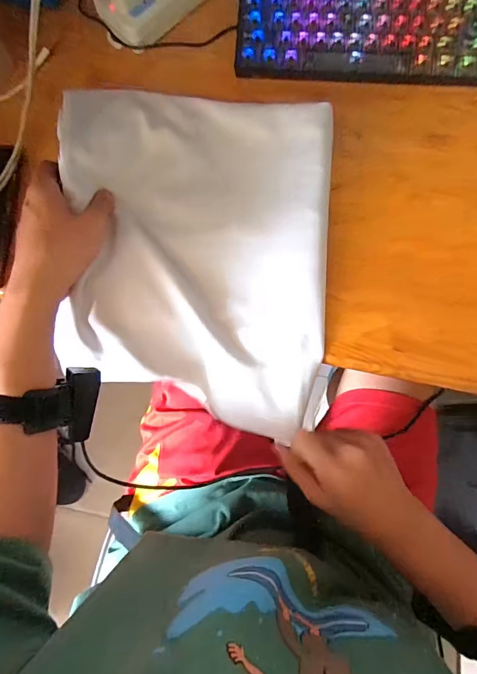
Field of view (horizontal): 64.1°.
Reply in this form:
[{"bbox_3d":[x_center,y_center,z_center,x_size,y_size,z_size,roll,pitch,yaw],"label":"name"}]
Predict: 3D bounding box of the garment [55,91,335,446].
[{"bbox_3d":[-0.038,-0.087,0.394,0.278,0.103,0.322,10,80,3],"label":"garment"}]

